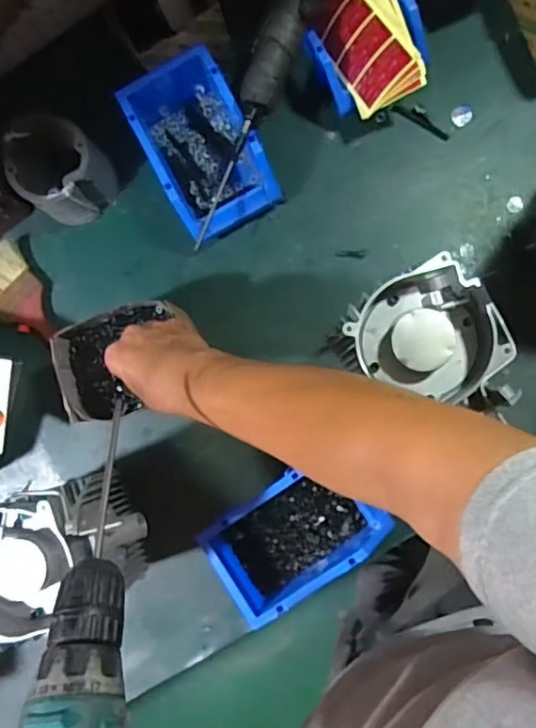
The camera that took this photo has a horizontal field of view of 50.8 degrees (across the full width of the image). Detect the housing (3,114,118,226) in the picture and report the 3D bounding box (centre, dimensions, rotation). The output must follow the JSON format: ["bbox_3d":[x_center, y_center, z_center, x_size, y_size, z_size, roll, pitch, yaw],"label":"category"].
[{"bbox_3d":[-0.243,-0.227,0.661,0.098,0.084,0.098,0,87,7],"label":"housing"}]

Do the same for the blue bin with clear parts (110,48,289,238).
[{"bbox_3d":[-0.077,-0.255,0.653,0.118,0.079,0.202,-28,84,5],"label":"blue bin with clear parts"}]

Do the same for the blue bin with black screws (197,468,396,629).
[{"bbox_3d":[0.027,0.183,0.611,0.172,0.070,0.116,-36,83,4],"label":"blue bin with black screws"}]

